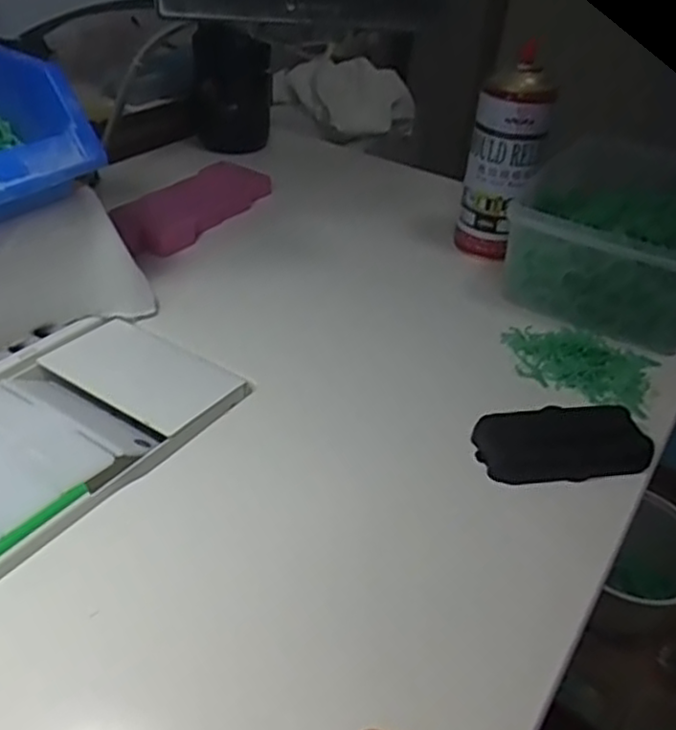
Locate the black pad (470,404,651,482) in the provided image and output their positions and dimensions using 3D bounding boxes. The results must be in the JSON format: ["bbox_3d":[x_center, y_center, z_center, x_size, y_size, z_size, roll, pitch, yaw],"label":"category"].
[{"bbox_3d":[0.147,0.049,0.467,0.107,0.019,0.044,-2,37,-10],"label":"black pad"}]

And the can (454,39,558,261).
[{"bbox_3d":[0.149,-0.182,0.648,0.063,0.172,0.075,13,37,10],"label":"can"}]

